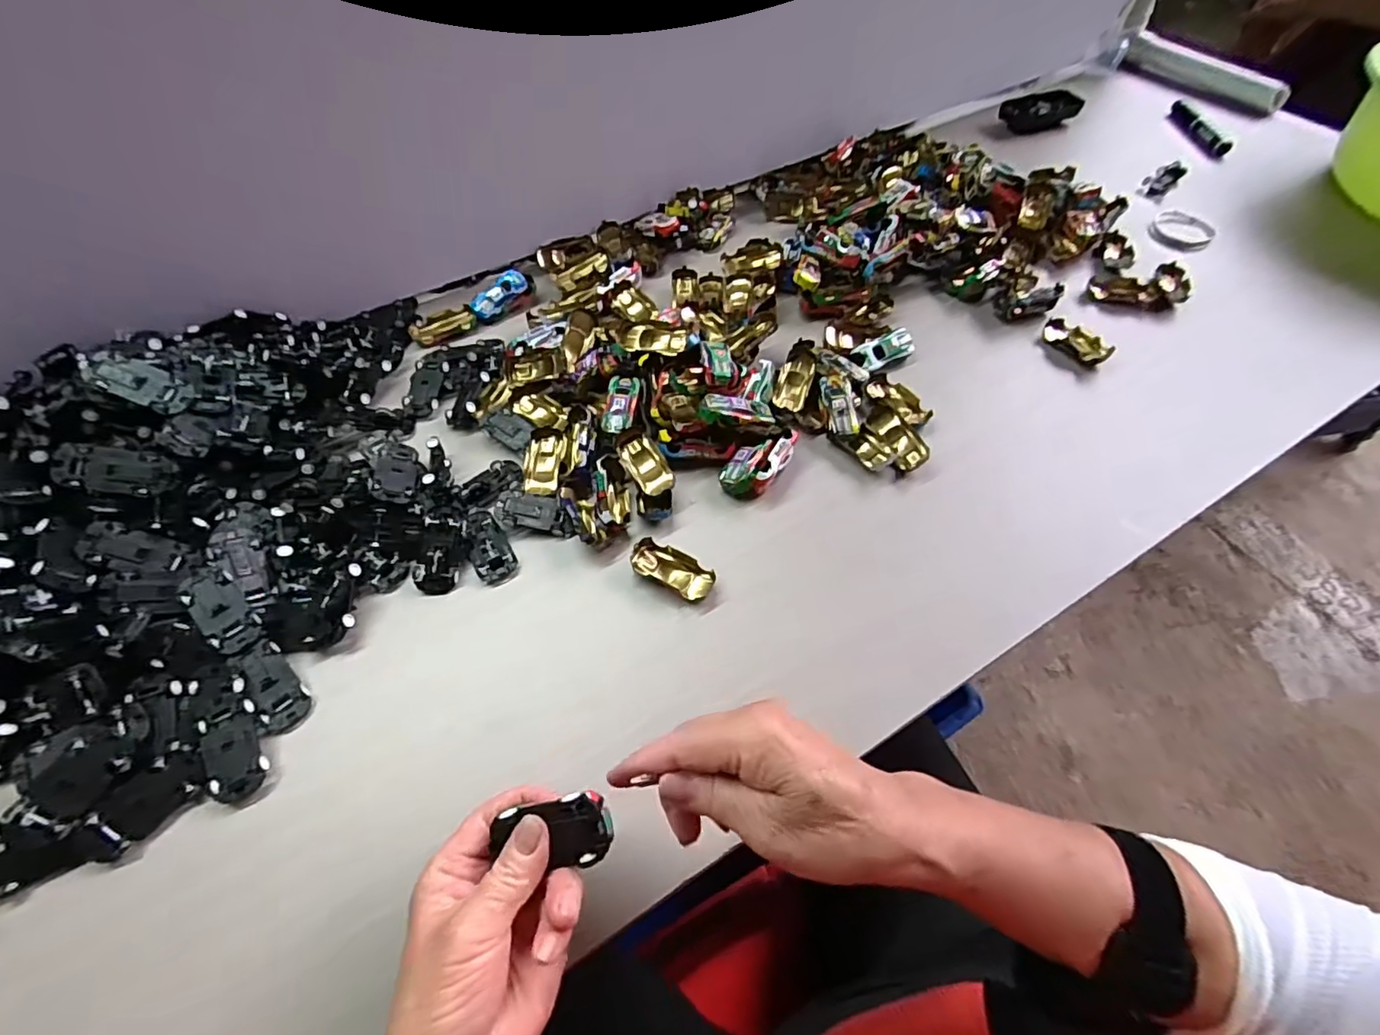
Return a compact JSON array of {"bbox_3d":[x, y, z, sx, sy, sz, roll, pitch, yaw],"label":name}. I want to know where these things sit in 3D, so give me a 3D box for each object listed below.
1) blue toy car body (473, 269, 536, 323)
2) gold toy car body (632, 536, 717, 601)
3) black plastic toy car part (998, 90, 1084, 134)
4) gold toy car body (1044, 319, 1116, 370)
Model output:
[{"bbox_3d":[-0.194,-0.230,0.600,0.069,0.024,0.028,-36,63,-20],"label":"blue toy car body"},{"bbox_3d":[-0.013,0.040,0.432,0.063,0.012,0.030,24,61,16],"label":"gold toy car body"},{"bbox_3d":[0.469,-0.544,0.775,0.081,0.042,0.062,-12,61,-9],"label":"black plastic toy car part"},{"bbox_3d":[0.366,-0.167,0.554,0.028,0.019,0.070,-19,50,-12],"label":"gold toy car body"}]

